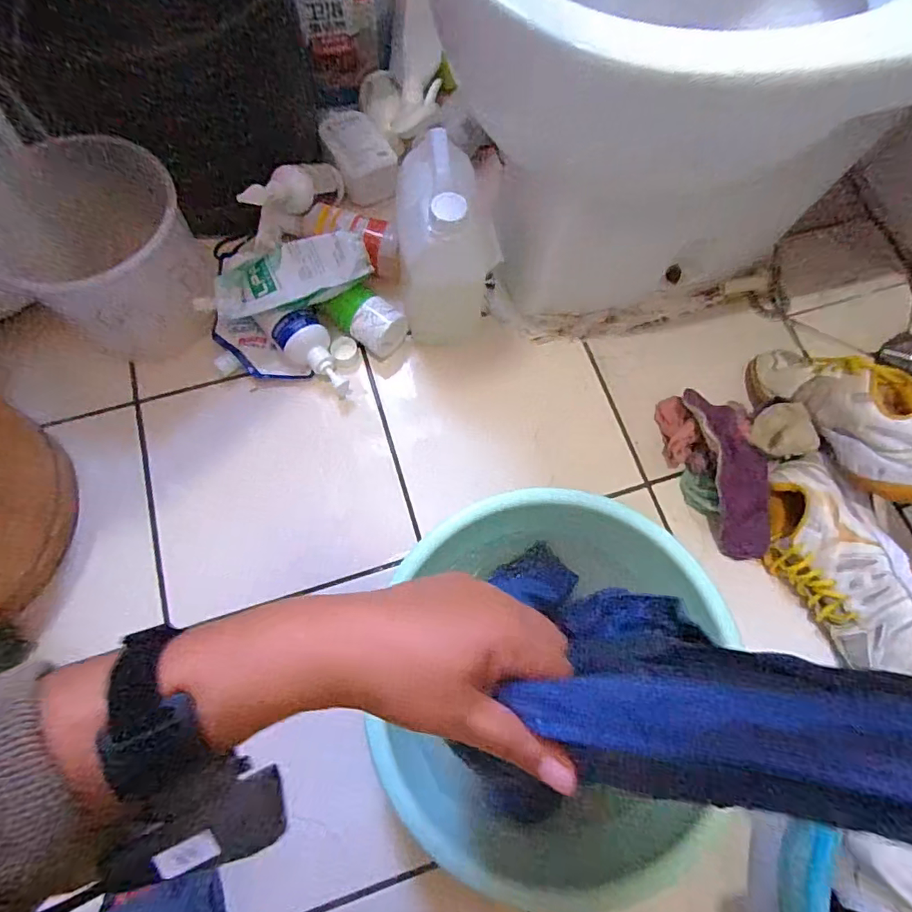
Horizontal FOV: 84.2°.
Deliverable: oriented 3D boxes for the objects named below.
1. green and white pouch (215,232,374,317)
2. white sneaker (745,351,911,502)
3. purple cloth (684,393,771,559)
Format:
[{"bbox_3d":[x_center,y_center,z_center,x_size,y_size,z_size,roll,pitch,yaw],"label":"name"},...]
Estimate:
[{"bbox_3d":[-0.215,-0.230,0.654,0.208,0.051,0.078,-12,73,-5],"label":"green and white pouch"},{"bbox_3d":[0.469,-0.063,0.605,0.104,0.102,0.270,-12,38,-5],"label":"white sneaker"},{"bbox_3d":[0.343,0.020,0.634,0.071,0.051,0.224,-13,88,-6],"label":"purple cloth"}]

